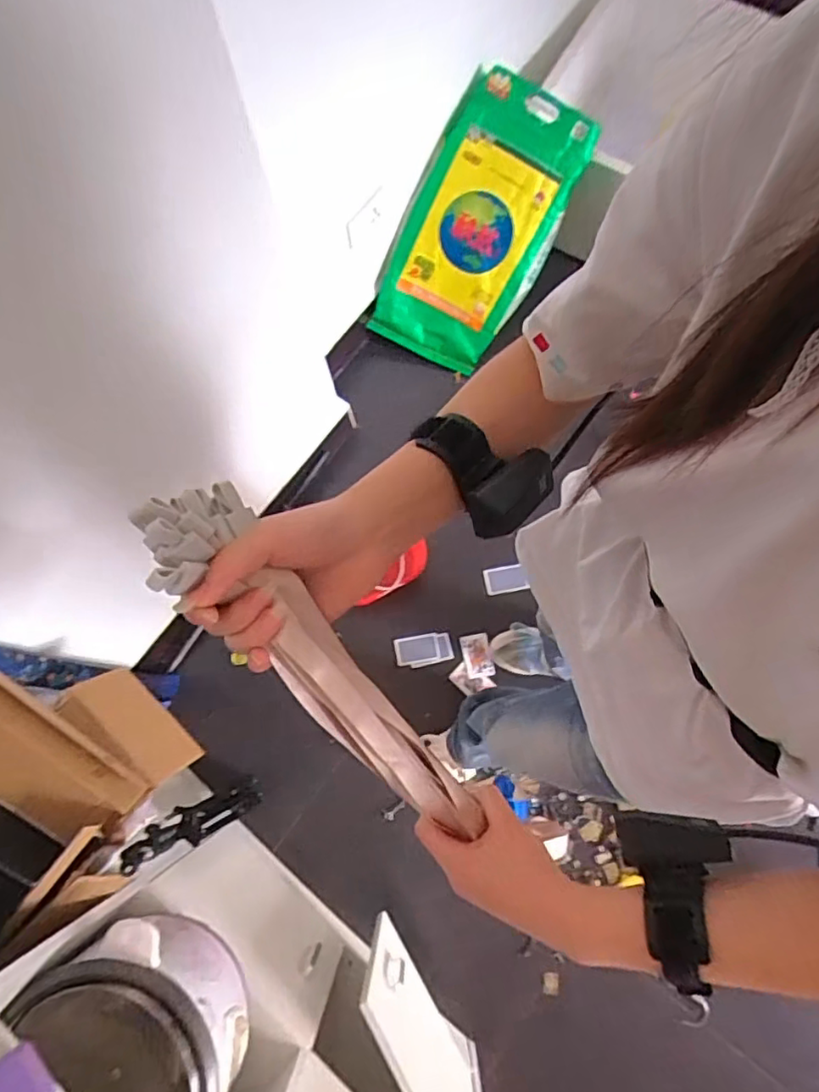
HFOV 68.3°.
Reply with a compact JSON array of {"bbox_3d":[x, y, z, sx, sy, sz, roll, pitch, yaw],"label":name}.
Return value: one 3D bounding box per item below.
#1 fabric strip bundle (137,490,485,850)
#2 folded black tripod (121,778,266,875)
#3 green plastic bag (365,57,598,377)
[{"bbox_3d":[-0.041,0.090,0.374,0.053,0.046,0.313,-40,113,-7],"label":"fabric strip bundle"},{"bbox_3d":[-0.361,0.477,1.057,0.071,0.516,0.078,-31,79,-6],"label":"folded black tripod"},{"bbox_3d":[0.154,-0.702,1.376,0.321,0.086,0.585,25,123,-15],"label":"green plastic bag"}]

